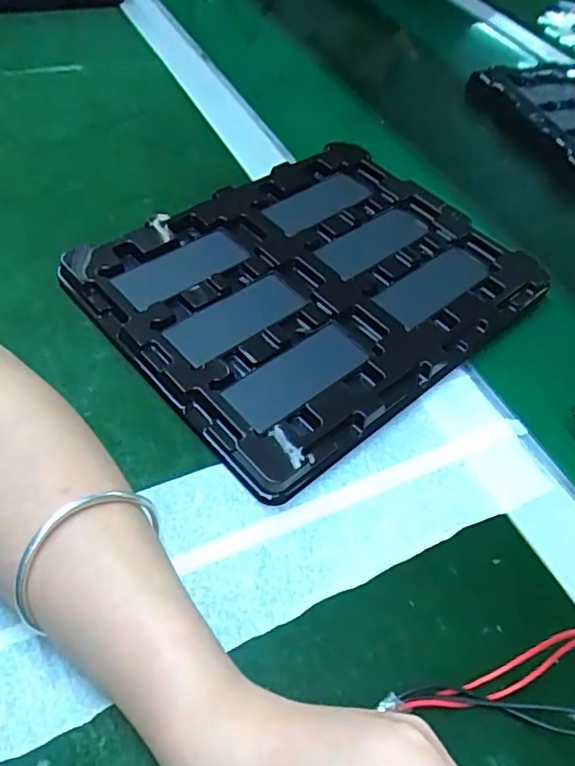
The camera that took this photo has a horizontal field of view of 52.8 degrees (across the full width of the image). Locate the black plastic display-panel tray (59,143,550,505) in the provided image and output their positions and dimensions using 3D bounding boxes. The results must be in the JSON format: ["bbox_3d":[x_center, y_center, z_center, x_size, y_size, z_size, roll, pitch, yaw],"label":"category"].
[{"bbox_3d":[0.017,-0.071,0.404,0.269,0.028,0.217,-33,62,-28],"label":"black plastic display-panel tray"}]

